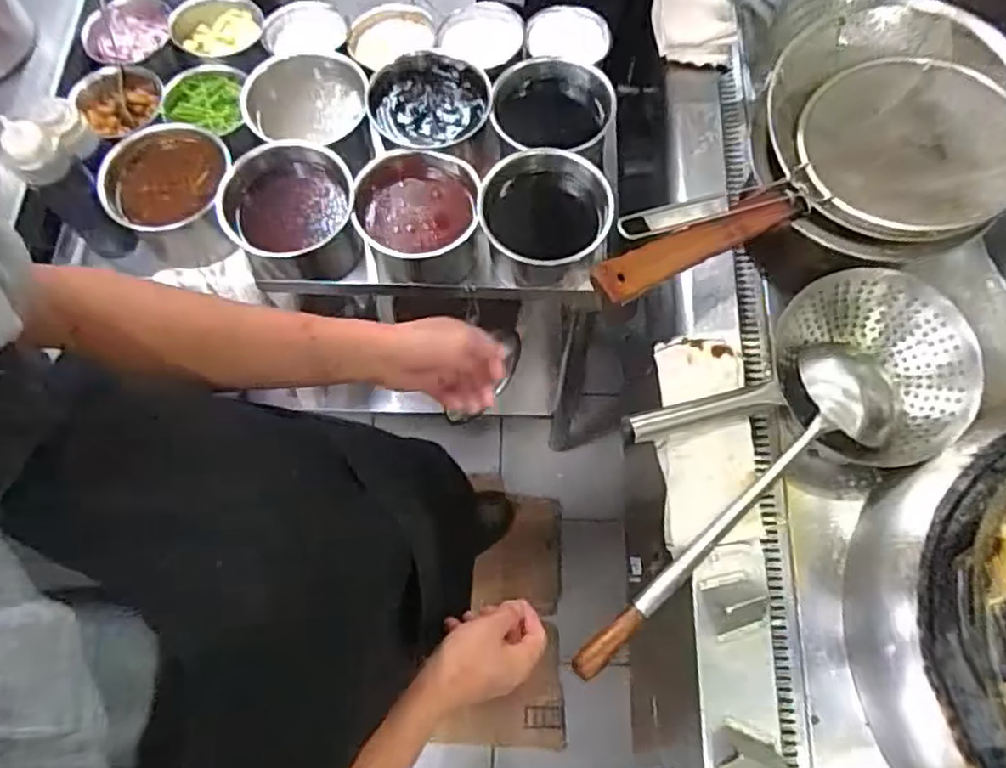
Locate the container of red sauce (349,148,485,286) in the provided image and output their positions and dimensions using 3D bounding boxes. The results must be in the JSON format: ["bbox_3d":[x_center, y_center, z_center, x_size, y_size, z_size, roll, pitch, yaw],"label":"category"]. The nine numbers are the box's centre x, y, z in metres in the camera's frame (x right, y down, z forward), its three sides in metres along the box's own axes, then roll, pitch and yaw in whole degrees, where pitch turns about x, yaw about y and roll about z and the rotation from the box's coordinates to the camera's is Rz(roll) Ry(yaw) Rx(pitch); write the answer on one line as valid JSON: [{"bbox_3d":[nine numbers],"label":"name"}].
[{"bbox_3d":[-0.104,-0.205,0.854,0.150,0.096,0.153,0,71,0],"label":"container of red sauce"}]

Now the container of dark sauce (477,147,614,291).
[{"bbox_3d":[0.049,-0.196,0.864,0.150,0.160,0.158,0,71,0],"label":"container of dark sauce"}]

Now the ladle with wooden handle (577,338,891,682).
[{"bbox_3d":[0.269,0.127,0.759,0.519,0.053,0.125,-39,76,-13],"label":"ladle with wooden handle"}]

